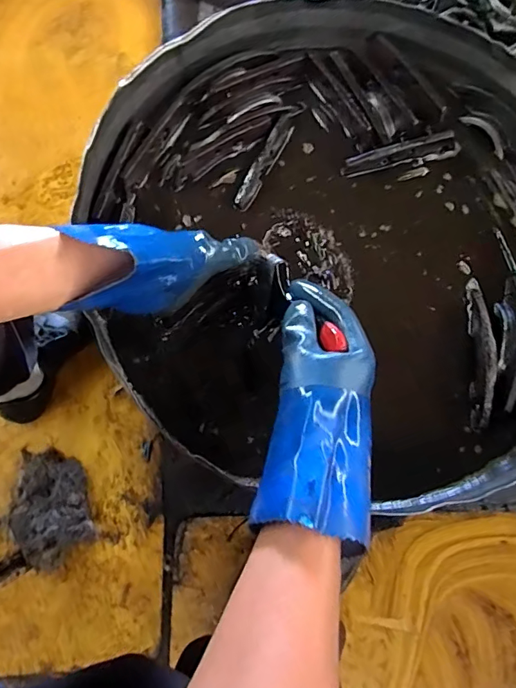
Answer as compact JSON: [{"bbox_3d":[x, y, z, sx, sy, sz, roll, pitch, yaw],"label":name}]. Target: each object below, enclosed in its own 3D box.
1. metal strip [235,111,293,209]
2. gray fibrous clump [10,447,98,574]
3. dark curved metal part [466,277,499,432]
[{"bbox_3d":[0.009,-0.223,0.562,0.024,0.008,0.138,38,74,-31],"label":"metal strip"},{"bbox_3d":[-0.353,0.269,0.782,0.119,0.074,0.197,-21,79,-7],"label":"gray fibrous clump"},{"bbox_3d":[0.248,0.008,0.504,0.026,0.034,0.167,6,75,-2],"label":"dark curved metal part"}]

